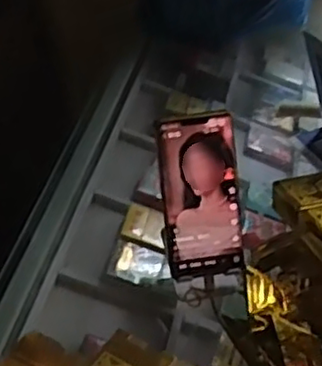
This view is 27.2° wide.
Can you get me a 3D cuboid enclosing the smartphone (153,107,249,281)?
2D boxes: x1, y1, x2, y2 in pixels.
[{"bbox_3d":[0.040,0.013,0.652,0.075,0.158,0.009,-8,10,-5],"label":"smartphone"}]

